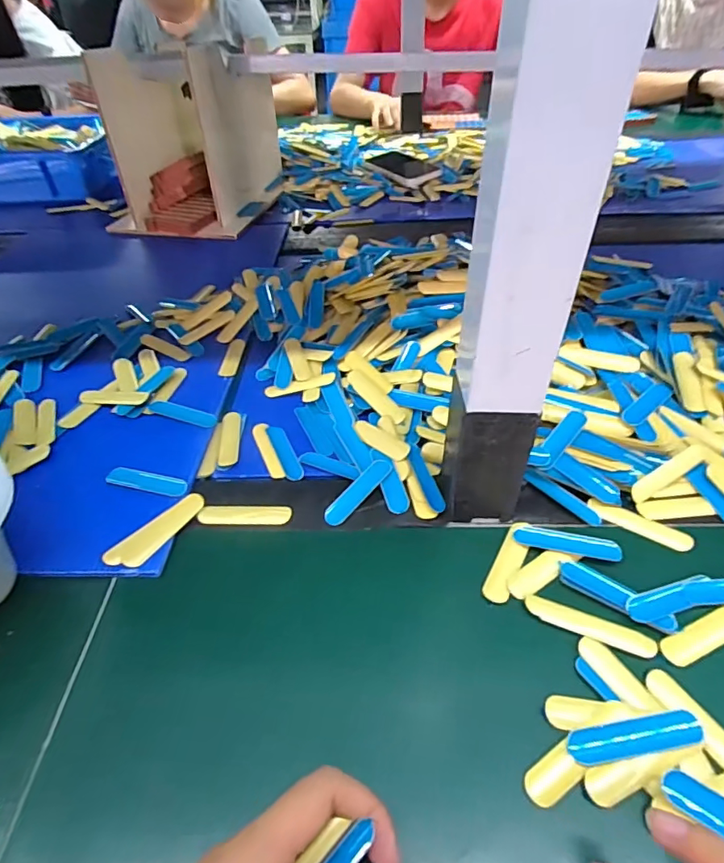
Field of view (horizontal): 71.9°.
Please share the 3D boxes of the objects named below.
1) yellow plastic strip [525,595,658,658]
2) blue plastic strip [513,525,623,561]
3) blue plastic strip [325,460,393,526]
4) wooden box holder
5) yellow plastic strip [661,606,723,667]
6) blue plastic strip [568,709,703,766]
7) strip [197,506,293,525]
[{"bbox_3d":[0.125,0.106,0.273,0.066,0.004,0.014,15,46,17],"label":"yellow plastic strip"},{"bbox_3d":[0.128,0.069,0.312,0.062,0.006,0.014,10,45,13],"label":"blue plastic strip"},{"bbox_3d":[-0.002,0.042,0.350,0.017,0.004,0.062,32,60,22],"label":"blue plastic strip"},{"bbox_3d":[-0.239,-0.429,0.715,0.182,0.185,0.264,7,44,9],"label":"wooden box holder"},{"bbox_3d":[0.189,0.109,0.272,0.064,0.004,0.015,-18,46,-16],"label":"yellow plastic strip"},{"bbox_3d":[0.127,0.142,0.232,0.061,0.004,0.015,-8,60,-2],"label":"blue plastic strip"},{"bbox_3d":[-0.080,0.056,0.341,0.062,0.004,0.016,-1,44,1],"label":"strip"}]

